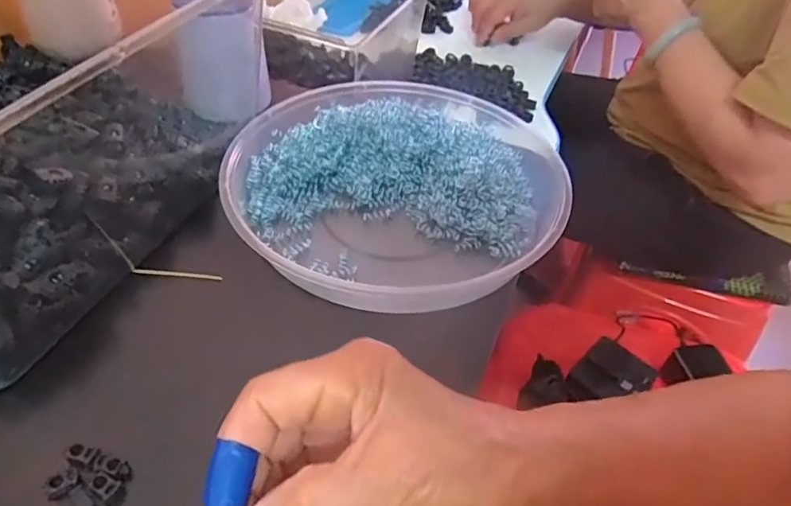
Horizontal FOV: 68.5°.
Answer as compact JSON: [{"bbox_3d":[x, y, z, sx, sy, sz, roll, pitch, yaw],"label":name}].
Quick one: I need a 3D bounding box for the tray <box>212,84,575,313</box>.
[{"bbox_3d":[0.001,-0.050,0.417,0.238,0.040,0.220,3,45,-3],"label":"tray"}]

